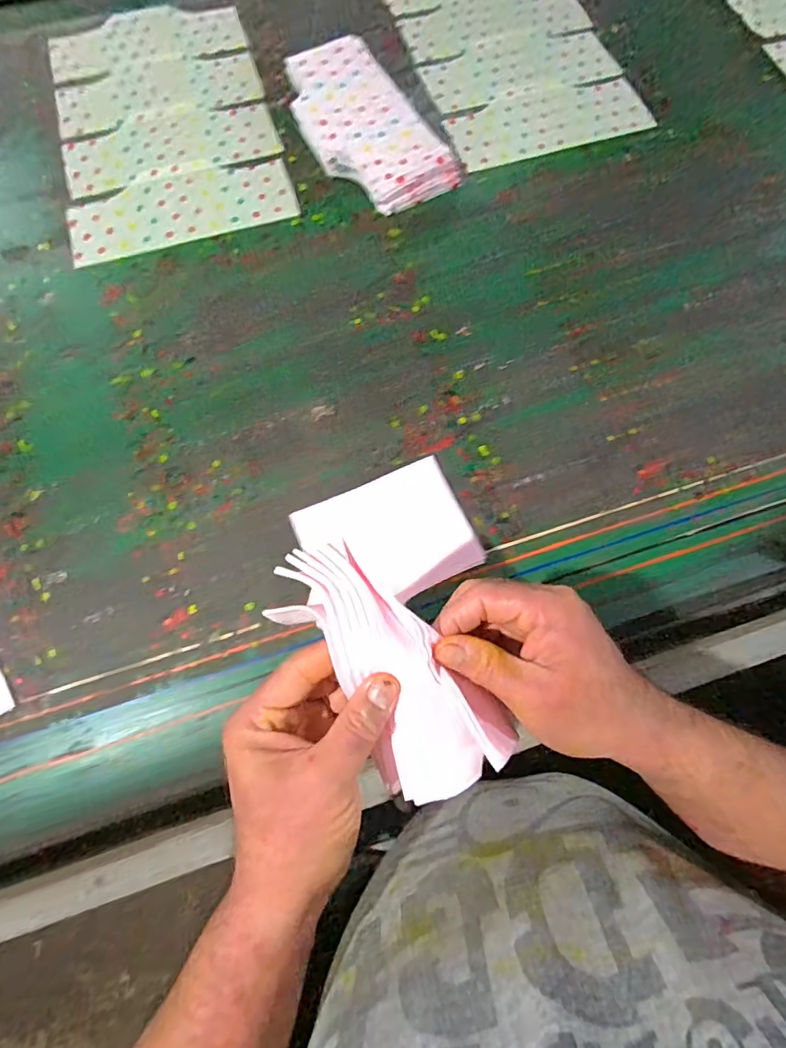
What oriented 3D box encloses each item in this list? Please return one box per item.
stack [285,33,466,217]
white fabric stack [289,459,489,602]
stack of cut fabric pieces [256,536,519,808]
[{"bbox_3d":[-0.046,-0.540,0.680,0.152,0.038,0.311,-29,73,-10],"label":"stack"},{"bbox_3d":[-0.003,0.014,0.511,0.157,0.012,0.126,-25,74,-8],"label":"white fabric stack"},{"bbox_3d":[-0.005,0.080,0.285,0.068,0.036,0.156,-36,87,-13],"label":"stack of cut fabric pieces"}]

